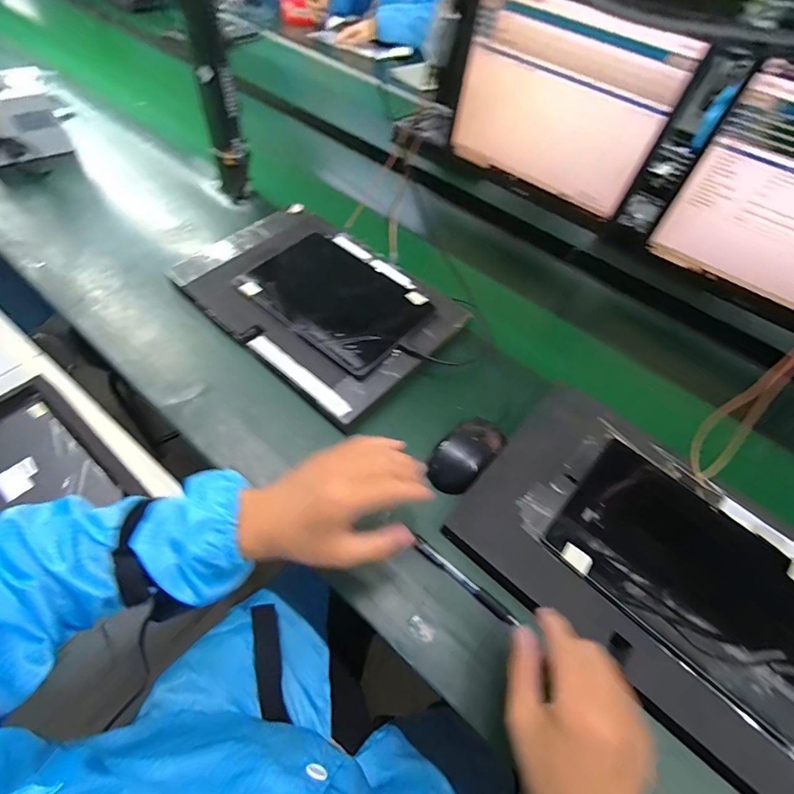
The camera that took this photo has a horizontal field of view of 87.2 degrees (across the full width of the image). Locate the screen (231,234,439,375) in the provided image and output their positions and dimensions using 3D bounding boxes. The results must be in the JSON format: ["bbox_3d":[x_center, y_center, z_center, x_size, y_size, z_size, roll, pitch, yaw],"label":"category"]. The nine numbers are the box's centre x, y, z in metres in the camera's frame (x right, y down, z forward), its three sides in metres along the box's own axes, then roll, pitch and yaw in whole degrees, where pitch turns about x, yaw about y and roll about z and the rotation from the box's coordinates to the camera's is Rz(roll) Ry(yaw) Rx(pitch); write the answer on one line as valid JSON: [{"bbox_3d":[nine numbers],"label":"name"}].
[{"bbox_3d":[-0.091,-0.147,0.601,0.241,0.011,0.163,36,66,15],"label":"screen"}]

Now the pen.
[{"bbox_3d":[0.067,0.187,0.428,0.123,0.009,0.013,36,60,19],"label":"pen"}]

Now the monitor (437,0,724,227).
[{"bbox_3d":[0.258,-0.484,0.691,0.380,0.273,0.077,40,60,20],"label":"monitor"}]

